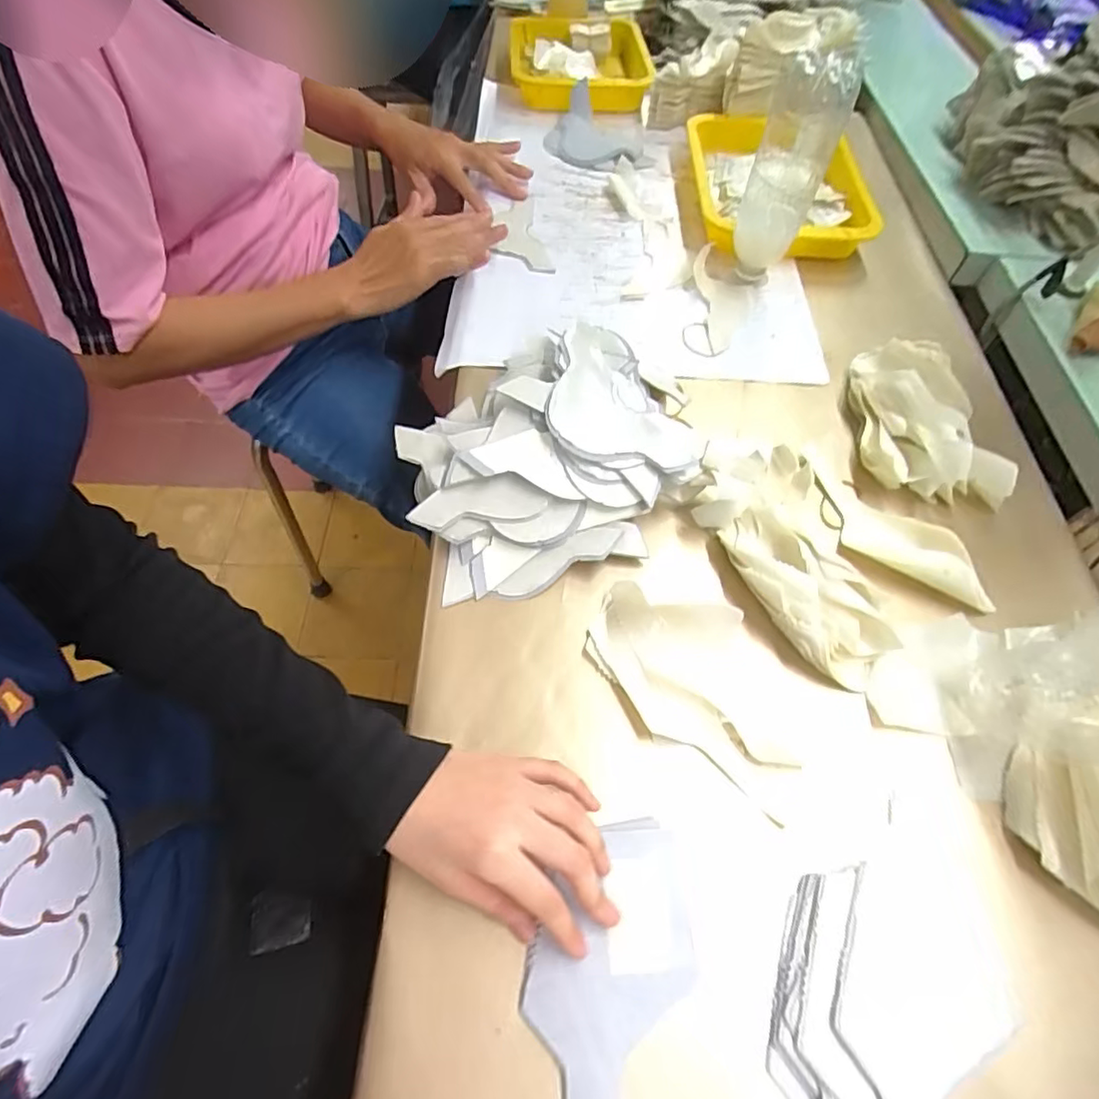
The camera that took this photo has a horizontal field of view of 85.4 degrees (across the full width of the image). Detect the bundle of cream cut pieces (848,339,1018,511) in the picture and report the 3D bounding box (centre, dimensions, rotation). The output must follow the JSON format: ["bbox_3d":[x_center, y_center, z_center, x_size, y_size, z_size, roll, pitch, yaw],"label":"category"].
[{"bbox_3d":[0.327,-0.119,0.520,0.107,0.047,0.164,7,59,2],"label":"bundle of cream cut pieces"}]

